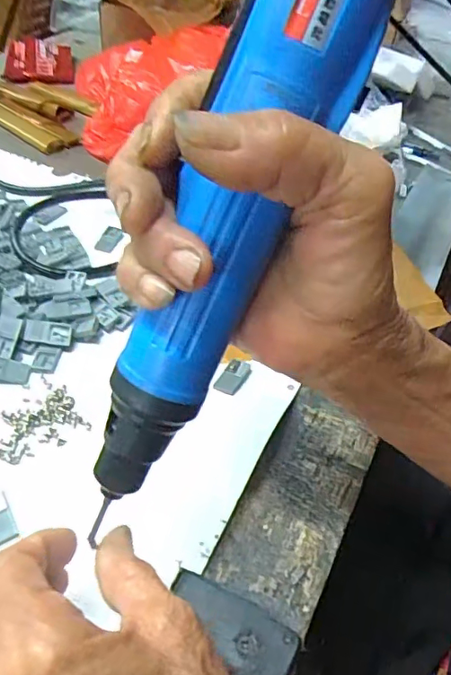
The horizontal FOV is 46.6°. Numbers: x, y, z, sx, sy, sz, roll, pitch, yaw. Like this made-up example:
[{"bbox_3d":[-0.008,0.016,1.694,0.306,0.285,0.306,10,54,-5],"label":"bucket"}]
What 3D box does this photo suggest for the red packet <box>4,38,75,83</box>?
[{"bbox_3d":[-0.236,-0.351,0.664,0.081,0.015,0.099,-7,57,-15],"label":"red packet"}]

